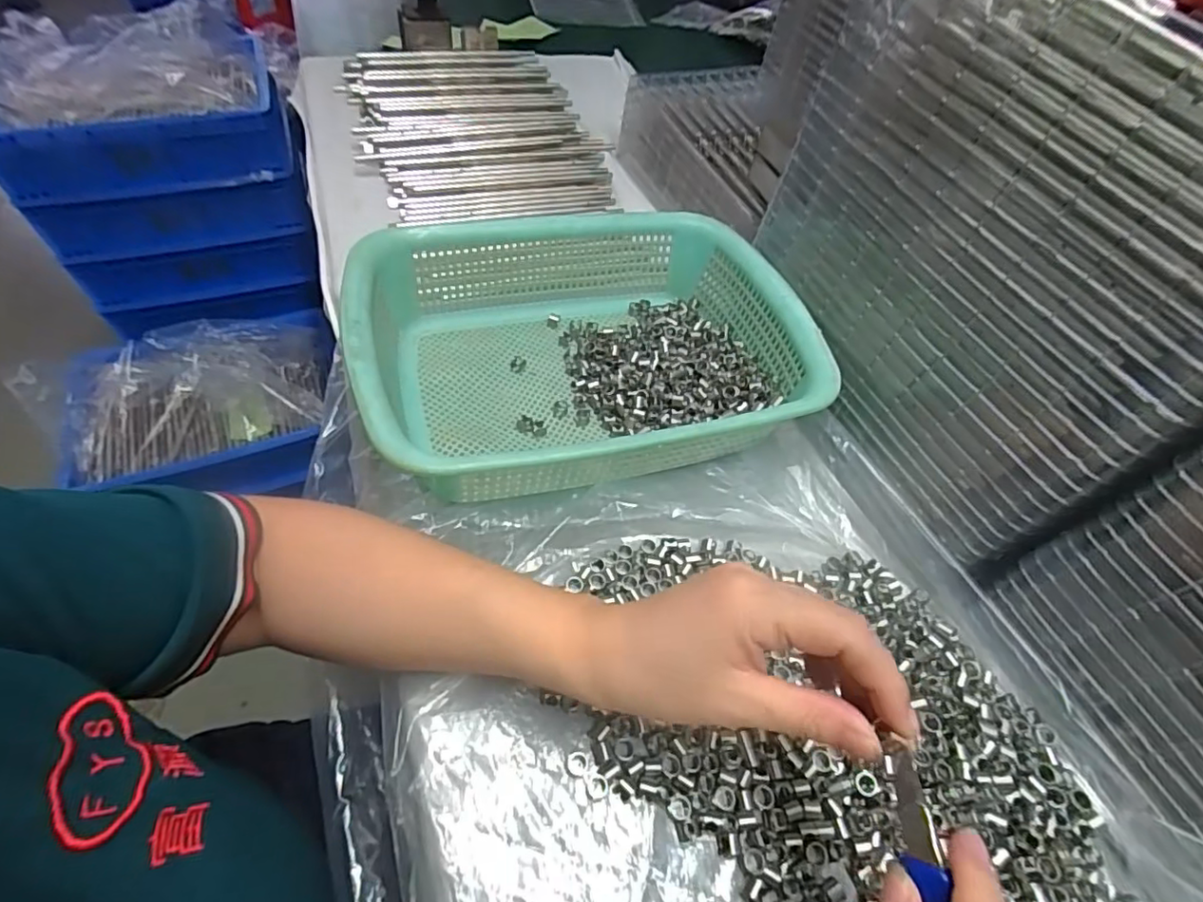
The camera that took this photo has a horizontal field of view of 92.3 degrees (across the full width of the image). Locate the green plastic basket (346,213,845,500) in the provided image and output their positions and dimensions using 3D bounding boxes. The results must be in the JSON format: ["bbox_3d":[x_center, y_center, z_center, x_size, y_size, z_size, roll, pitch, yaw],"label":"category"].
[{"bbox_3d":[-0.007,-0.075,0.405,0.297,0.084,0.220,-12,55,-13],"label":"green plastic basket"}]

